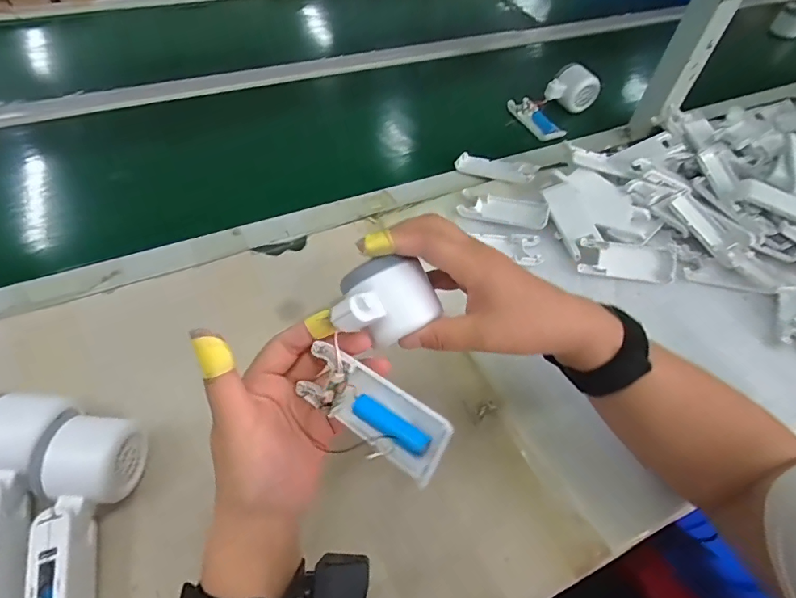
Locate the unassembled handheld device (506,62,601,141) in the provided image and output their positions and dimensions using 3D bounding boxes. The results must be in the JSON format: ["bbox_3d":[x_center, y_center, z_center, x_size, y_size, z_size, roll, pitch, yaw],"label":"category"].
[{"bbox_3d":[0.243,-0.305,0.686,0.110,0.072,0.095,-20,57,-20],"label":"unassembled handheld device"}]

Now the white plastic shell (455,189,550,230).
[{"bbox_3d":[0.127,-0.109,0.546,0.104,0.021,0.045,18,53,8],"label":"white plastic shell"}]

